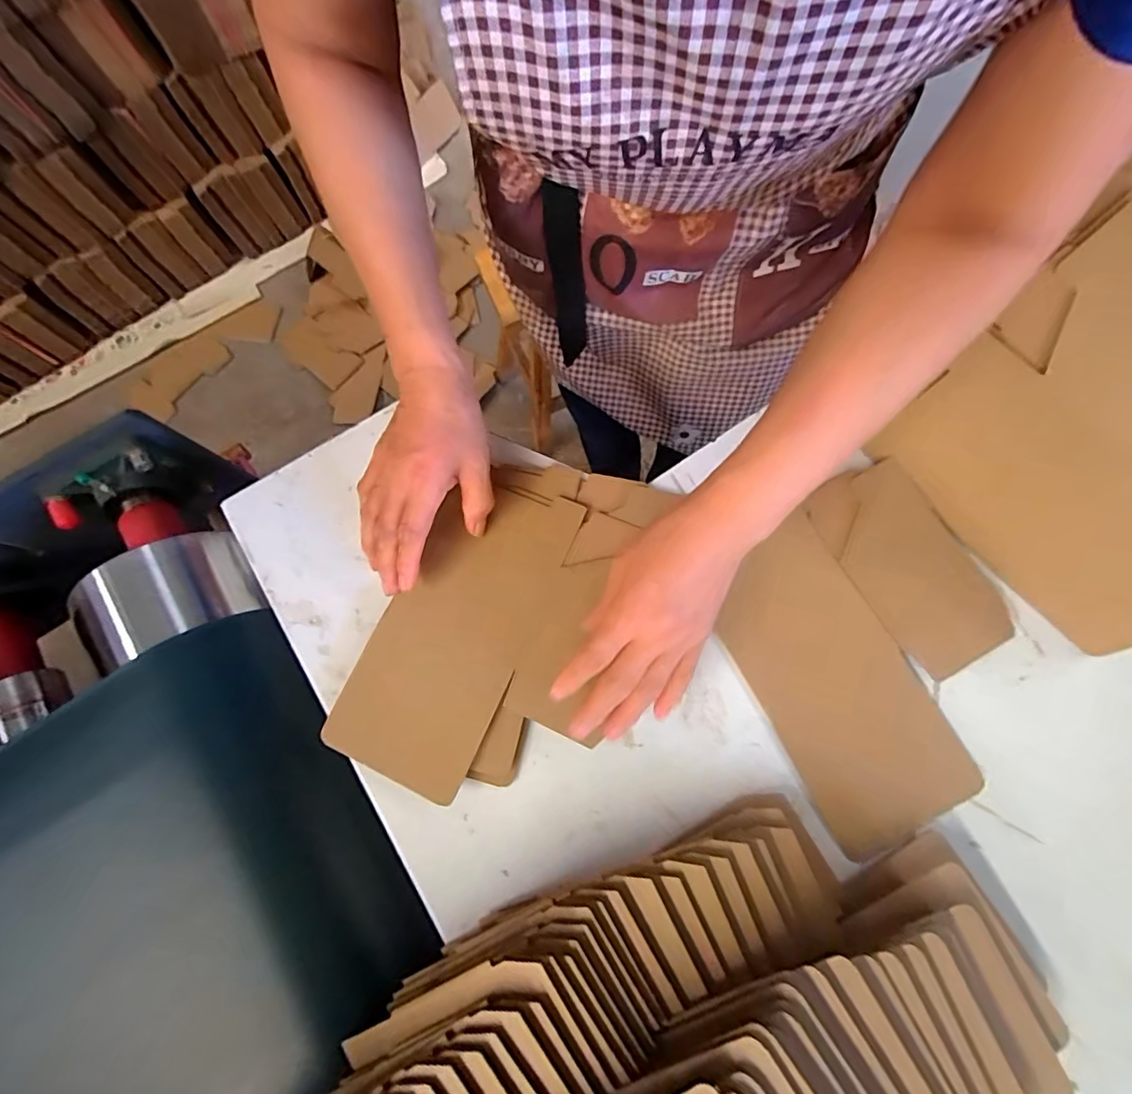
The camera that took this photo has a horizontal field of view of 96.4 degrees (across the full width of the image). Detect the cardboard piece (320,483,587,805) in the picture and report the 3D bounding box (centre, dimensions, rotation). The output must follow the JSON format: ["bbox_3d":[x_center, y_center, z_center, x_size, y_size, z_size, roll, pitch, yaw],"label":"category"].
[{"bbox_3d":[-0.085,0.058,0.395,0.111,0.009,0.236,22,76,9],"label":"cardboard piece"}]

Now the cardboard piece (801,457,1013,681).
[{"bbox_3d":[0.267,0.011,0.395,0.087,0.010,0.162,-30,79,0],"label":"cardboard piece"}]

